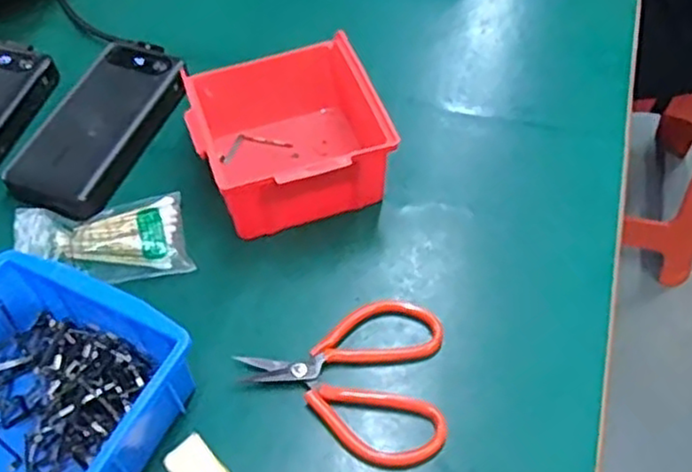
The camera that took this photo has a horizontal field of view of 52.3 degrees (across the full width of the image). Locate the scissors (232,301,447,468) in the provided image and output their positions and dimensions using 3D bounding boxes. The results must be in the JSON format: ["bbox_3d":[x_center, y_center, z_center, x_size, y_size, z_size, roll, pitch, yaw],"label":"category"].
[{"bbox_3d":[0.009,0.094,0.425,0.122,0.019,0.095,-18,57,-12],"label":"scissors"}]

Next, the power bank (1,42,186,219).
[{"bbox_3d":[-0.184,-0.085,0.535,0.077,0.022,0.155,19,58,13],"label":"power bank"}]

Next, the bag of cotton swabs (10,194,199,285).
[{"bbox_3d":[-0.163,0.004,0.474,0.108,0.018,0.069,-11,56,-7],"label":"bag of cotton swabs"}]

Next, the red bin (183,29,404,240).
[{"bbox_3d":[-0.044,-0.077,0.504,0.123,0.061,0.139,-16,57,-11],"label":"red bin"}]

